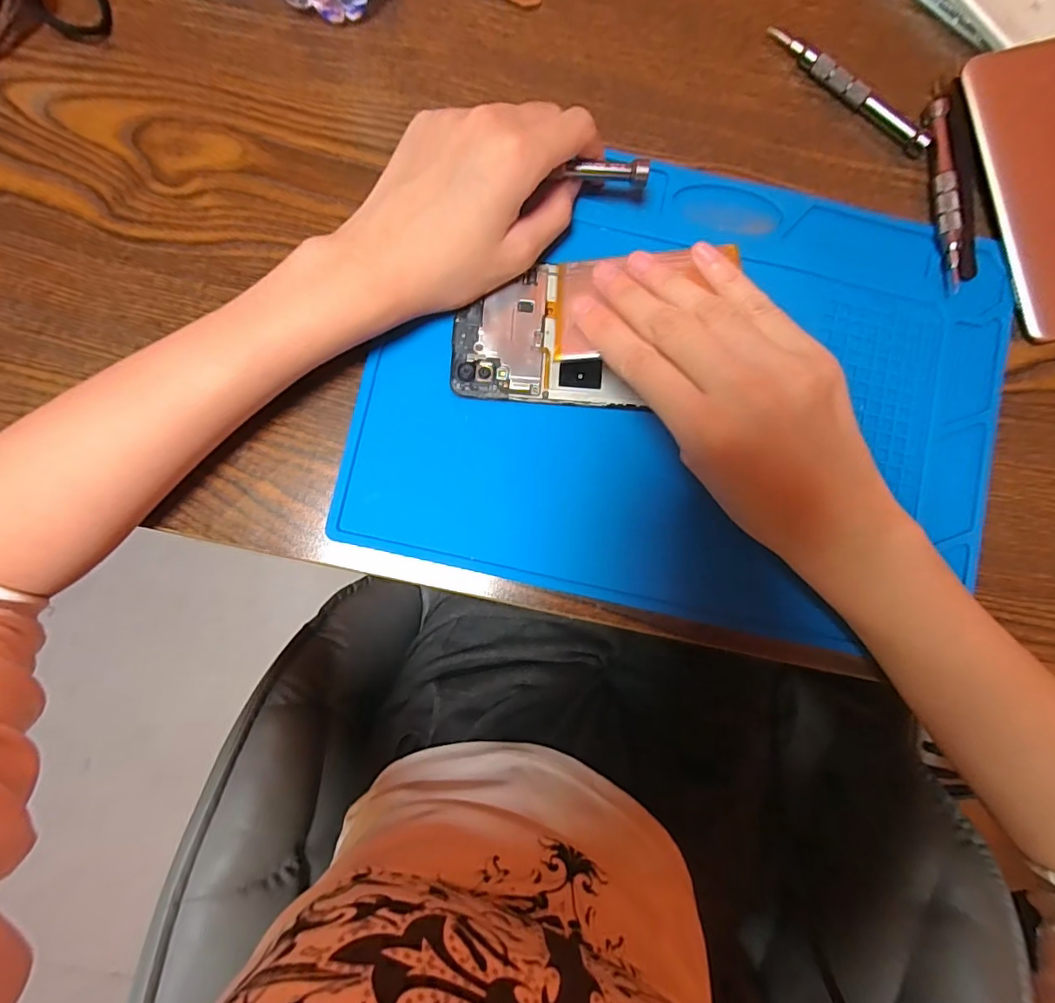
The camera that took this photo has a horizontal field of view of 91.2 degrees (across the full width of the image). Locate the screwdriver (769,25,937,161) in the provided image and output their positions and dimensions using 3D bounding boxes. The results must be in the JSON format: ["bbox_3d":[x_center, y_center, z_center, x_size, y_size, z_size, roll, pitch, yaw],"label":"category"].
[{"bbox_3d":[0.172,-0.221,0.277,0.102,0.012,0.010,39,86,1],"label":"screwdriver"}]

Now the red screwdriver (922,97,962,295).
[{"bbox_3d":[0.221,-0.162,0.272,0.012,0.009,0.104,-3,86,-2],"label":"red screwdriver"}]

